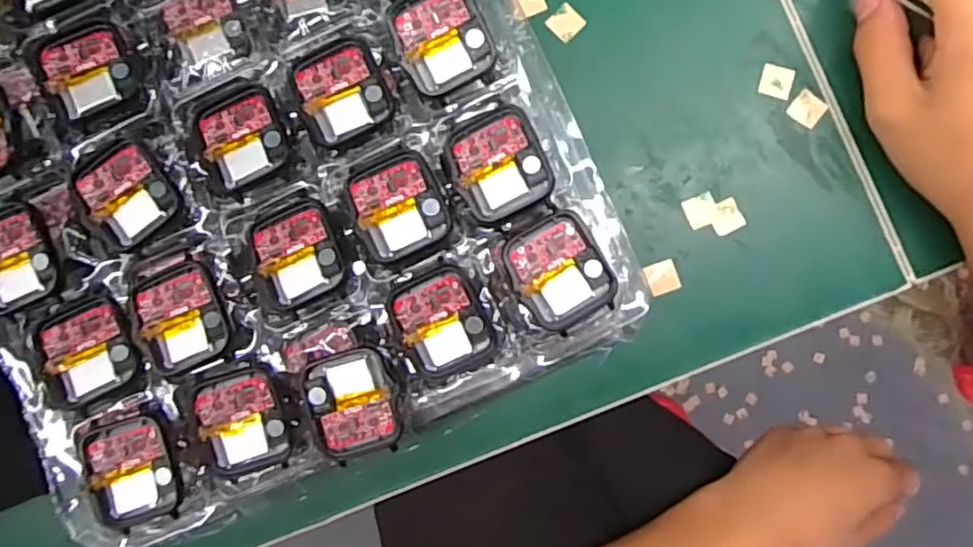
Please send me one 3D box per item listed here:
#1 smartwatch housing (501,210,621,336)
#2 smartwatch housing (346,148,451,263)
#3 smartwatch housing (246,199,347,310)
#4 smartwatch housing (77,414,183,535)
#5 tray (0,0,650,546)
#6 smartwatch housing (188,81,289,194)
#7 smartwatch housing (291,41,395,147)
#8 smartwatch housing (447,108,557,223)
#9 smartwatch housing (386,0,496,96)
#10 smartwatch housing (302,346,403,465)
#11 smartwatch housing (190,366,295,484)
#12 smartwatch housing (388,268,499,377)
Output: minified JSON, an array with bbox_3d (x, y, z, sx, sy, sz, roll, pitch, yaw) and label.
[{"bbox_3d":[0.030,-0.001,0.264,0.037,0.006,0.045,-28,86,1],"label":"smartwatch housing"},{"bbox_3d":[-0.037,-0.029,0.267,0.037,0.006,0.043,-21,86,1],"label":"smartwatch housing"},{"bbox_3d":[-0.080,-0.009,0.272,0.036,0.007,0.042,-20,86,1],"label":"smartwatch housing"},{"bbox_3d":[-0.149,0.084,0.270,0.034,0.007,0.044,-20,92,-5],"label":"smartwatch housing"},{"bbox_3d":[-0.103,-0.052,0.278,0.257,0.025,0.278,-24,86,2],"label":"tray"},{"bbox_3d":[-0.106,-0.058,0.274,0.037,0.006,0.043,-23,86,1],"label":"smartwatch housing"},{"bbox_3d":[-0.062,-0.078,0.275,0.036,0.006,0.041,-22,86,1],"label":"smartwatch housing"},{"bbox_3d":[0.004,-0.046,0.266,0.037,0.008,0.044,-26,86,1],"label":"smartwatch housing"},{"bbox_3d":[-0.019,-0.101,0.270,0.037,0.010,0.043,-26,86,1],"label":"smartwatch housing"},{"bbox_3d":[-0.055,0.055,0.271,0.037,0.012,0.044,-11,87,2],"label":"smartwatch housing"},{"bbox_3d":[-0.102,0.063,0.272,0.034,0.013,0.043,-18,86,1],"label":"smartwatch housing"},{"bbox_3d":[-0.019,0.020,0.270,0.036,0.013,0.042,-25,86,1],"label":"smartwatch housing"}]

